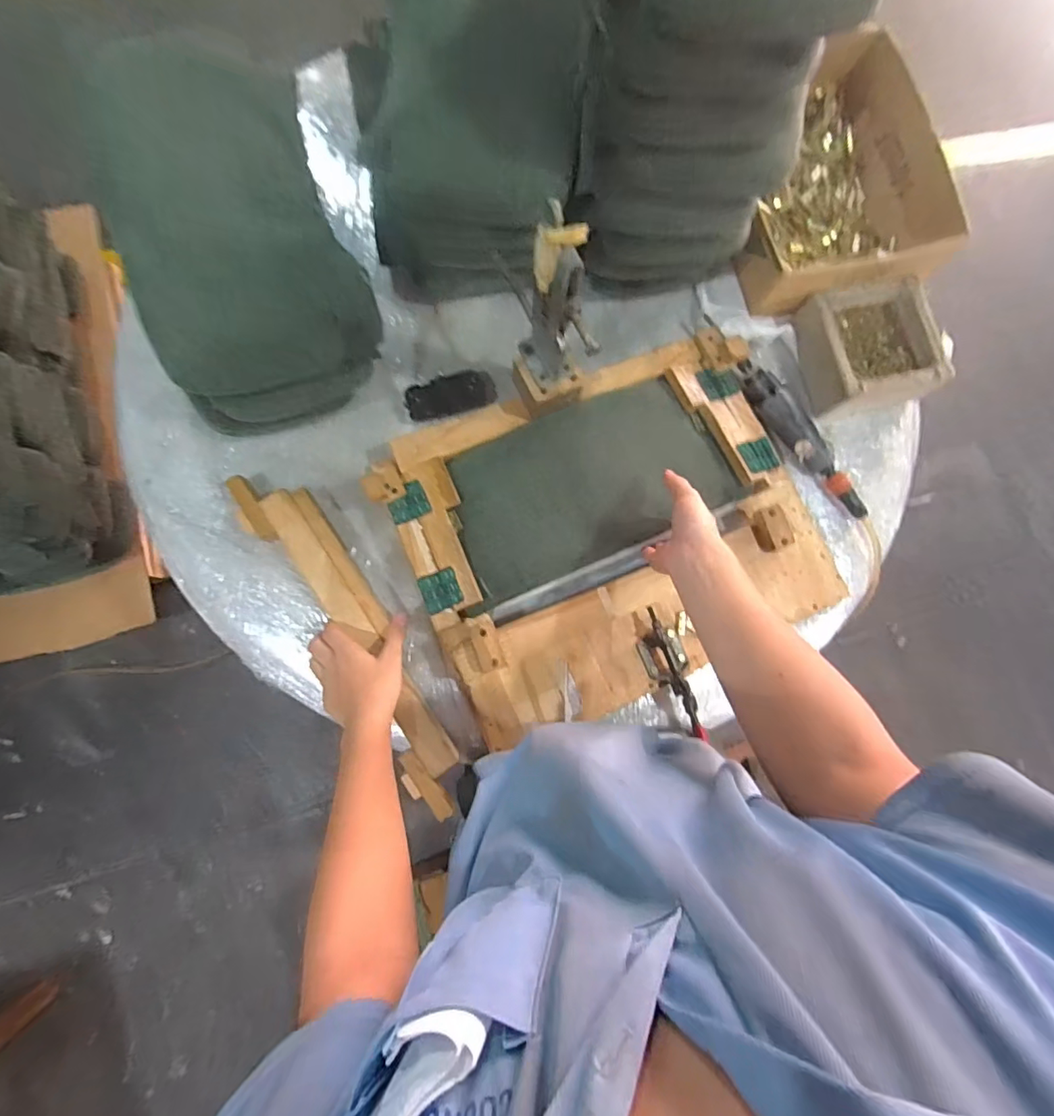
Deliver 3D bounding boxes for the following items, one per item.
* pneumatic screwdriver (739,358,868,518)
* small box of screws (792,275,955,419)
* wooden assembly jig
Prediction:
[{"bbox_3d":[0.401,-0.175,0.773,0.054,0.038,0.278,-38,89,-9],"label":"pneumatic screwdriver"},{"bbox_3d":[0.500,-0.306,0.783,0.172,0.072,0.172,-14,82,-6],"label":"small box of screws"},{"bbox_3d":[0.127,-0.045,0.691,0.550,0.100,0.426,-23,83,-7],"label":"wooden assembly jig"}]

